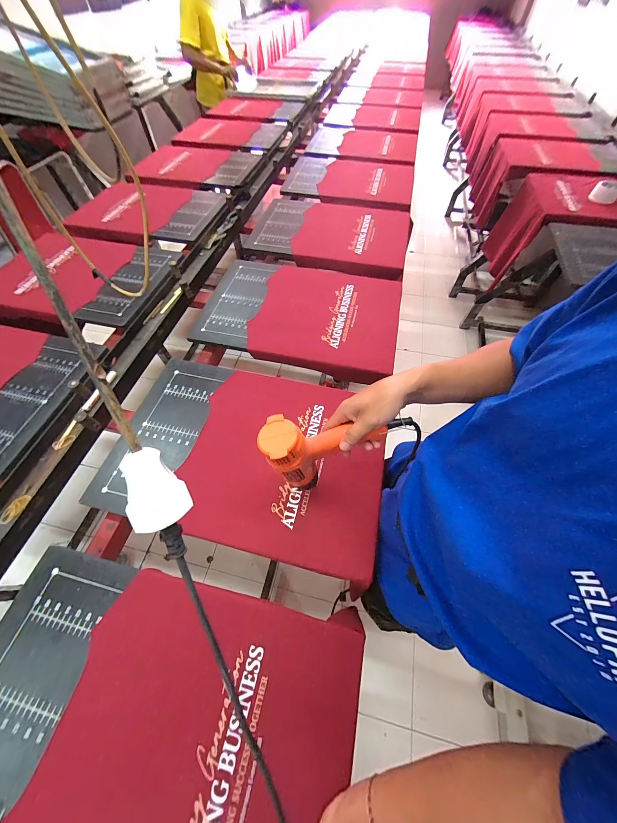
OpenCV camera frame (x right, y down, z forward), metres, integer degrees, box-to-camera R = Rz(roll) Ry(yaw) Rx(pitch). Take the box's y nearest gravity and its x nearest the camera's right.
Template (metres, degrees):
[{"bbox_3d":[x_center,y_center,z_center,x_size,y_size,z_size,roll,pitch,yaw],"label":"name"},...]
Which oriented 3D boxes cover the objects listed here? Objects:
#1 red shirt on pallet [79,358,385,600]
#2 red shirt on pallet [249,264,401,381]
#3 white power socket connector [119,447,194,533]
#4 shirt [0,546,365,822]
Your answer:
[{"bbox_3d":[-0.136,0.080,0.610,0.592,0.033,0.393,11,63,8],"label":"red shirt on pallet"},{"bbox_3d":[0.058,-0.298,0.852,0.429,0.055,0.412,11,60,6],"label":"red shirt on pallet"},{"bbox_3d":[-0.136,0.067,0.236,0.045,0.028,0.067,-25,91,-52],"label":"white power socket connector"},{"bbox_3d":[-0.243,0.484,0.392,0.602,0.059,0.411,7,58,7],"label":"shirt"}]

